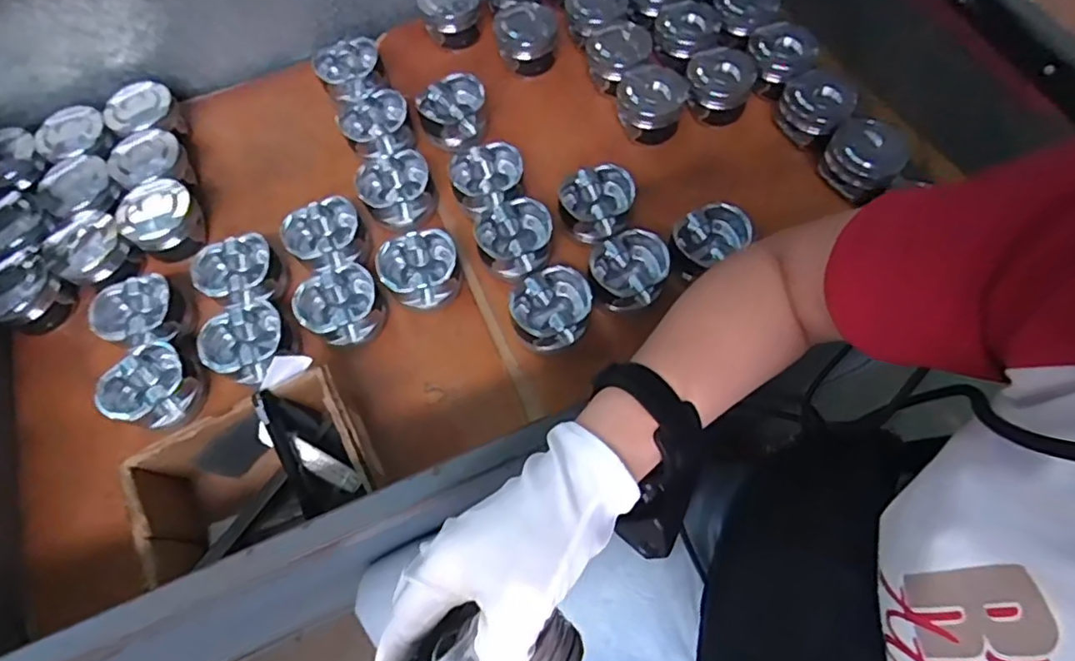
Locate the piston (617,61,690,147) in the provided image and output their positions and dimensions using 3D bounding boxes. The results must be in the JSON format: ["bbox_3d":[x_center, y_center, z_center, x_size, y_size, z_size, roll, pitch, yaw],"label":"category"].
[{"bbox_3d":[0.141,-0.283,0.760,0.080,0.063,0.078,0,65,0],"label":"piston"}]

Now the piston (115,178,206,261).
[{"bbox_3d":[-0.441,-0.129,0.710,0.084,0.047,0.084,0,65,0],"label":"piston"}]

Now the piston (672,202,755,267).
[{"bbox_3d":[0.192,-0.106,0.676,0.082,0.045,0.062,-27,68,-11],"label":"piston"}]

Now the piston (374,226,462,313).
[{"bbox_3d":[-0.129,-0.067,0.667,0.087,0.042,0.077,-16,66,-7],"label":"piston"}]

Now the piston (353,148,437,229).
[{"bbox_3d":[-0.164,-0.165,0.716,0.088,0.051,0.080,0,65,0],"label":"piston"}]

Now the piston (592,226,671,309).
[{"bbox_3d":[0.099,-0.065,0.657,0.080,0.043,0.083,12,66,6],"label":"piston"}]

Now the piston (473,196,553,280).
[{"bbox_3d":[-0.027,-0.105,0.685,0.084,0.052,0.090,3,65,2],"label":"piston"}]

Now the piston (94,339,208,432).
[{"bbox_3d":[-0.401,0.062,0.638,0.077,0.055,0.083,0,65,0],"label":"piston"}]

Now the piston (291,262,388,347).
[{"bbox_3d":[-0.213,-0.027,0.658,0.084,0.048,0.086,0,65,0],"label":"piston"}]

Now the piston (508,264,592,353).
[{"bbox_3d":[0.014,-0.018,0.646,0.083,0.055,0.079,0,65,0],"label":"piston"}]

